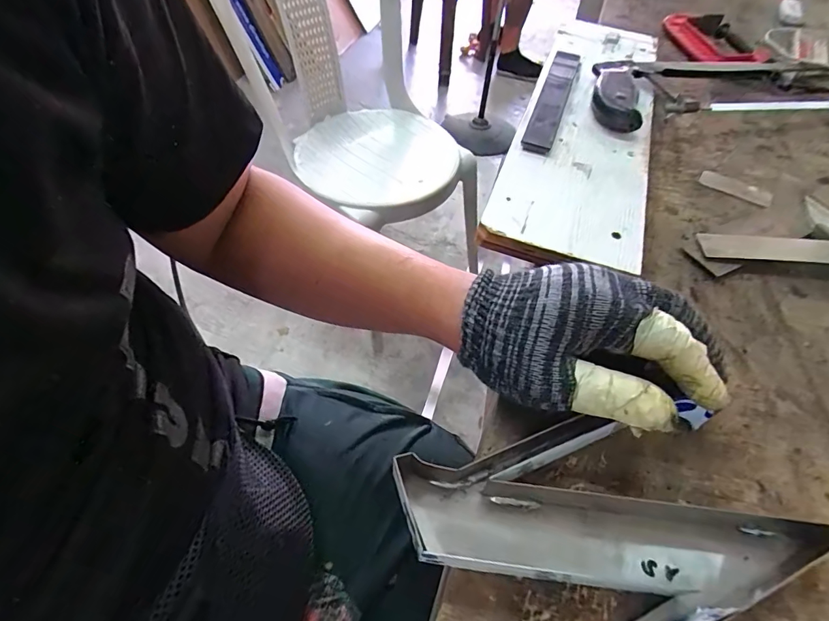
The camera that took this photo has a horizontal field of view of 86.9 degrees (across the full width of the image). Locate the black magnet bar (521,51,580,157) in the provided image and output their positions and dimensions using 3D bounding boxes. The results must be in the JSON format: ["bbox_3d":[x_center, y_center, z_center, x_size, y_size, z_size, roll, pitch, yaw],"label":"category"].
[{"bbox_3d":[0.144,-0.223,0.456,0.029,0.014,0.213,19,55,10],"label":"black magnet bar"}]

